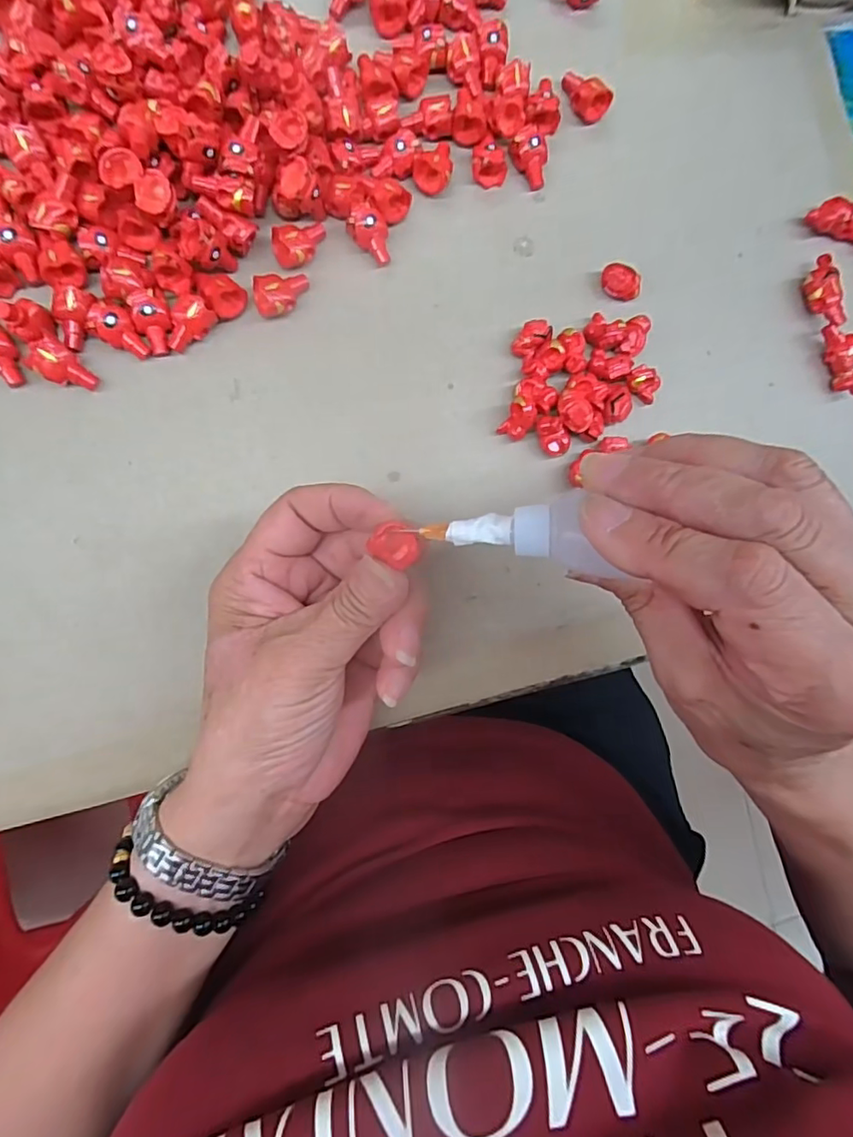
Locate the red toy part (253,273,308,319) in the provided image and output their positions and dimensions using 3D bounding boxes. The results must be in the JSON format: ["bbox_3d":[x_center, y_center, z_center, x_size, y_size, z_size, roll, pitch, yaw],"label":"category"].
[{"bbox_3d":[-0.066,-0.125,0.254,0.025,0.013,0.017,-13,92,-10],"label":"red toy part"}]

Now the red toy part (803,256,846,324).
[{"bbox_3d":[0.211,-0.148,0.298,0.015,0.015,0.038,-3,90,-10],"label":"red toy part"}]

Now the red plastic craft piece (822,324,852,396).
[{"bbox_3d":[0.223,-0.112,0.298,0.012,0.016,0.038,-24,93,-9],"label":"red plastic craft piece"}]

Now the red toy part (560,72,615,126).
[{"bbox_3d":[0.080,-0.239,0.281,0.027,0.012,0.016,27,85,-8],"label":"red toy part"}]

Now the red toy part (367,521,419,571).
[{"bbox_3d":[-0.010,-0.008,0.192,0.016,0.006,0.014,17,87,-9],"label":"red toy part"}]

